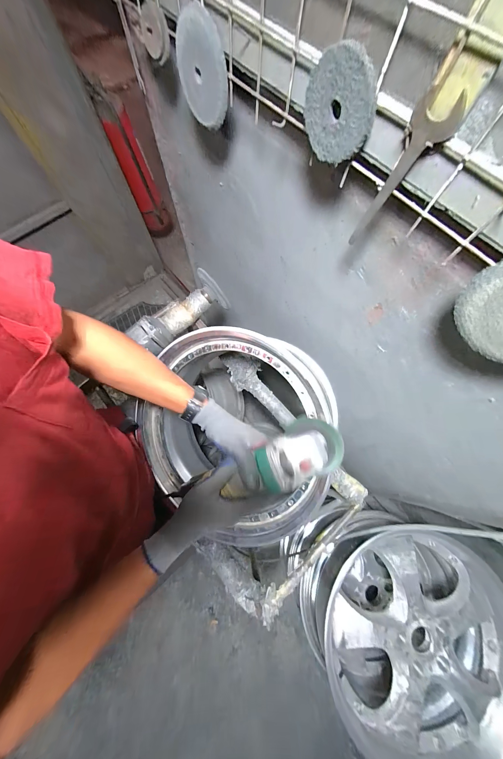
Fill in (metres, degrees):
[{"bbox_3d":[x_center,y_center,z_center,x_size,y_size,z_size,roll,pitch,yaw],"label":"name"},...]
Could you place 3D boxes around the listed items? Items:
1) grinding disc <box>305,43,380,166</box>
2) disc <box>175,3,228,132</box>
[{"bbox_3d":[0.098,-0.301,0.275,0.014,0.093,0.087,-42,117,-15],"label":"grinding disc"},{"bbox_3d":[-0.075,-0.457,0.365,0.103,0.111,0.017,35,65,30],"label":"disc"}]

